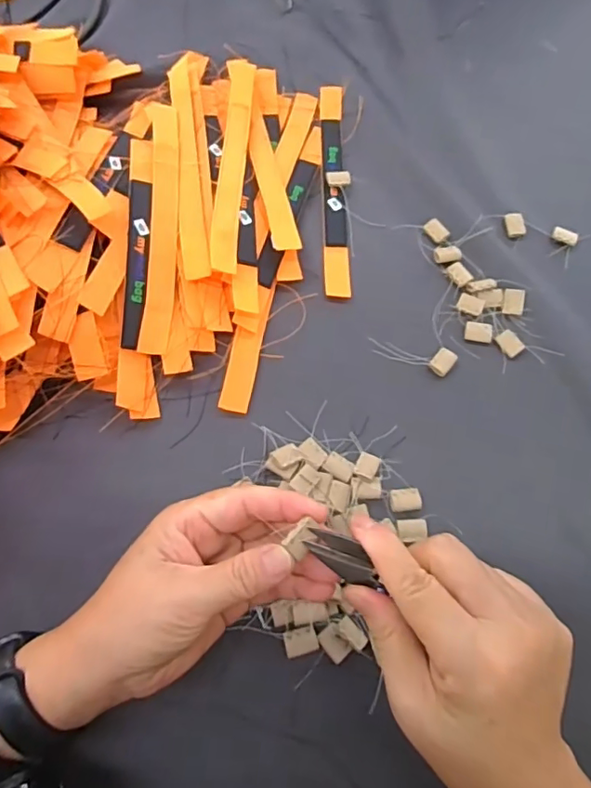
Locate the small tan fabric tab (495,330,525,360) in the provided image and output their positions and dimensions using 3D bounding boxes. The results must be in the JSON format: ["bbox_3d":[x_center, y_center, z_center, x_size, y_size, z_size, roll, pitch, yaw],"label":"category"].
[{"bbox_3d":[0.167,-0.039,0.405,0.017,0.004,0.020,-39,76,-15],"label":"small tan fabric tab"}]

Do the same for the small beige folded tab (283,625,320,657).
[{"bbox_3d":[0.004,0.149,0.316,0.019,0.004,0.015,-13,71,-7],"label":"small beige folded tab"}]

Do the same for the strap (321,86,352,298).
[{"bbox_3d":[0.034,-0.182,0.455,0.021,0.006,0.223,1,70,-2],"label":"strap"}]

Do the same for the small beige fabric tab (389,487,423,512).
[{"bbox_3d":[0.074,0.071,0.351,0.021,0.004,0.015,-6,70,-5],"label":"small beige fabric tab"}]

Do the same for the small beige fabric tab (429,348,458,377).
[{"bbox_3d":[0.112,-0.025,0.397,0.016,0.004,0.022,37,73,10],"label":"small beige fabric tab"}]

